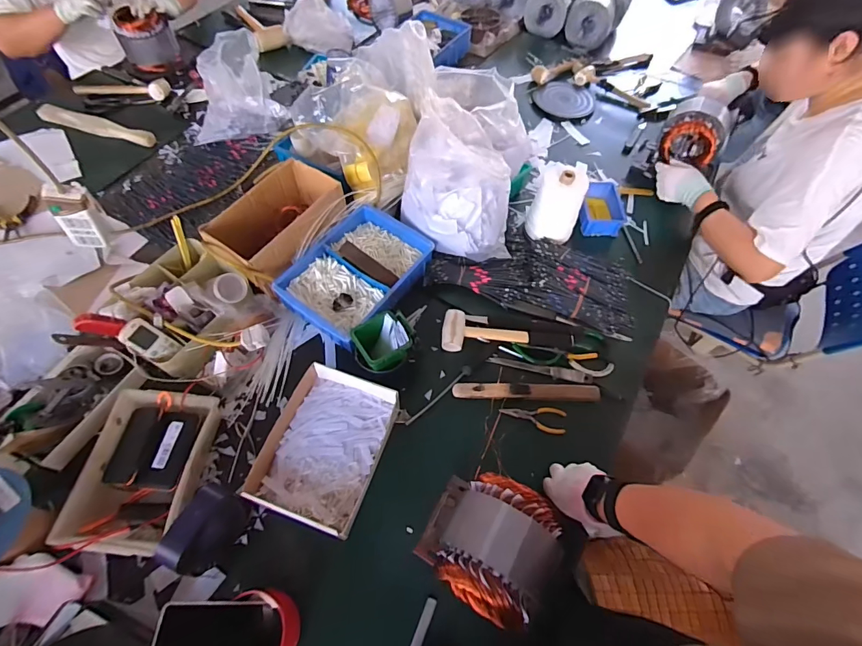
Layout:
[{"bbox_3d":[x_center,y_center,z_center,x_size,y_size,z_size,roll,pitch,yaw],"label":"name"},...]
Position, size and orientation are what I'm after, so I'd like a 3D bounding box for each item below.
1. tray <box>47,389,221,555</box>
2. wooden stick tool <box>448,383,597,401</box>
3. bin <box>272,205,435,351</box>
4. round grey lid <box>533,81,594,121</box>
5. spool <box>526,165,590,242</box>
[{"bbox_3d":[-0.464,0.234,0.686,0.172,0.058,0.246,5,59,0],"label":"tray"},{"bbox_3d":[0.183,0.131,0.807,0.276,0.013,0.030,1,59,-3],"label":"wooden stick tool"},{"bbox_3d":[-0.153,-0.108,0.875,0.208,0.082,0.283,32,63,14],"label":"bin"},{"bbox_3d":[0.419,-0.703,1.325,0.198,0.018,0.201,2,59,-3],"label":"round grey lid"},{"bbox_3d":[0.289,-0.264,0.969,0.112,0.174,0.094,24,61,10],"label":"spool"}]

